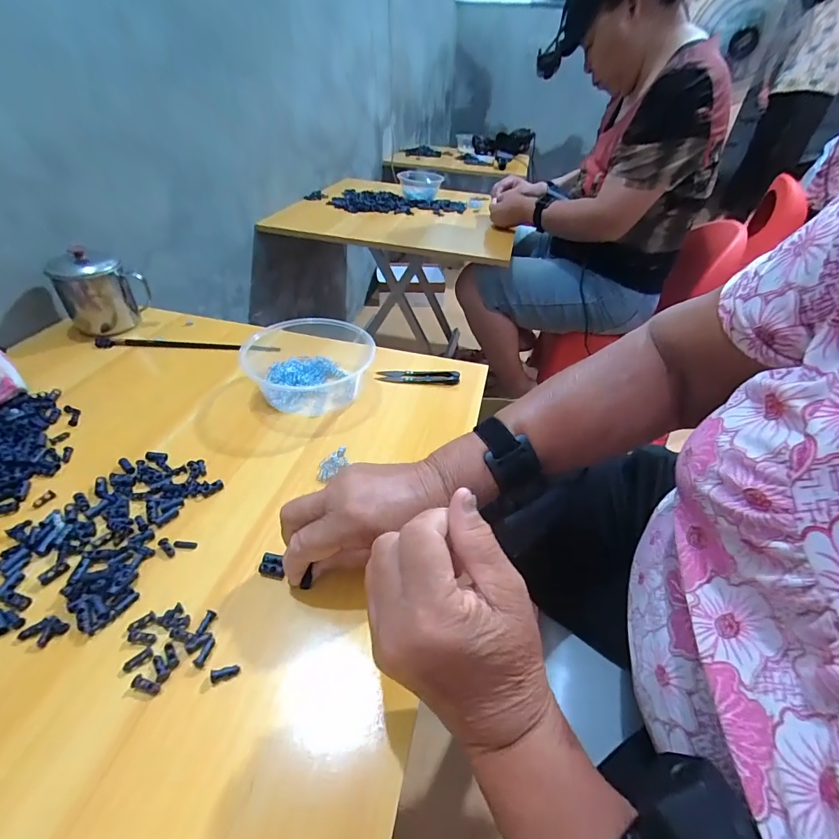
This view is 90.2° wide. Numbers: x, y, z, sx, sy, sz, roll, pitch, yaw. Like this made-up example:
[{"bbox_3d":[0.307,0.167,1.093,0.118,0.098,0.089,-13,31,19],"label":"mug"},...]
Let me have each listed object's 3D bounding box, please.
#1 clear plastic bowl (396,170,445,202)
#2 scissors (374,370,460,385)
[{"bbox_3d":[0.003,-0.698,1.241,0.128,0.055,0.163,3,40,-2],"label":"clear plastic bowl"},{"bbox_3d":[-0.002,-0.055,0.523,0.101,0.014,0.018,6,40,3],"label":"scissors"}]

